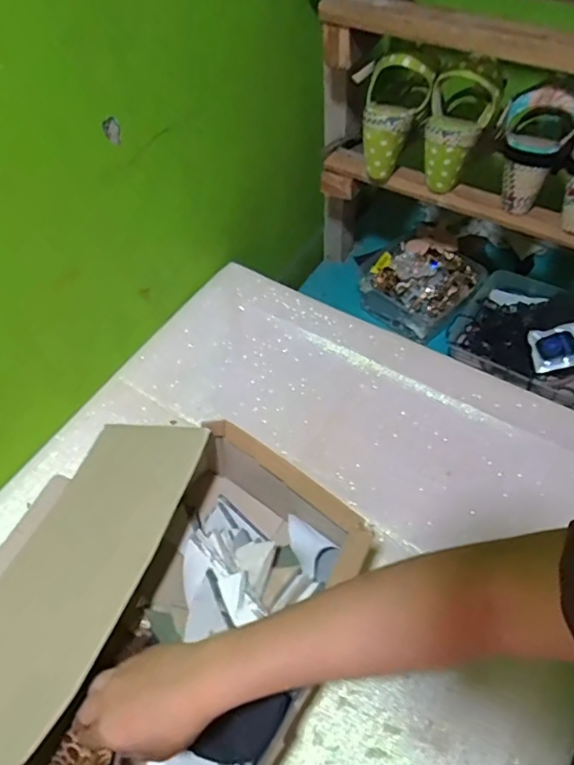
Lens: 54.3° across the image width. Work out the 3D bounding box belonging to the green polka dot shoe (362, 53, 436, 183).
[{"bbox_3d":[0.121,-0.326,0.697,0.078,0.147,0.052,26,36,17],"label":"green polka dot shoe"}]

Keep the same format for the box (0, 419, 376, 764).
[{"bbox_3d":[-0.143,0.200,0.500,0.342,0.117,0.347,24,57,16],"label":"box"}]

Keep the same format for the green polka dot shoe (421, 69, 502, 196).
[{"bbox_3d":[0.208,-0.304,0.683,0.080,0.127,0.070,12,54,12],"label":"green polka dot shoe"}]

